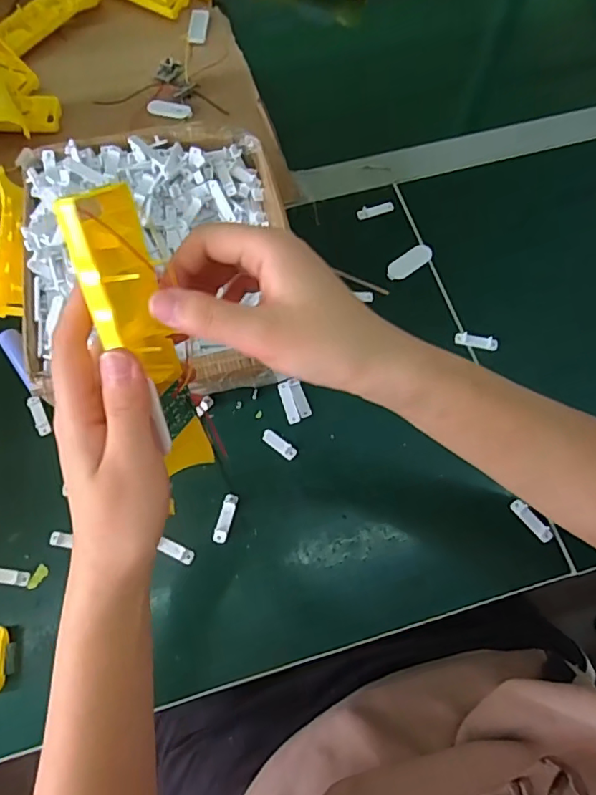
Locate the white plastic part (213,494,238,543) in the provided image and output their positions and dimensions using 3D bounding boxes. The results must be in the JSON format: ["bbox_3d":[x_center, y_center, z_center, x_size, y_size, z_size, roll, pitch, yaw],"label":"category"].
[{"bbox_3d":[-0.057,0.094,0.416,0.010,0.004,0.038,14,70,4],"label":"white plastic part"}]

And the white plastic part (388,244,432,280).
[{"bbox_3d":[0.106,-0.128,0.504,0.051,0.007,0.021,-37,74,-13],"label":"white plastic part"}]

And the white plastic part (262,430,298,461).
[{"bbox_3d":[-0.015,0.039,0.439,0.033,0.004,0.011,38,73,12],"label":"white plastic part"}]

